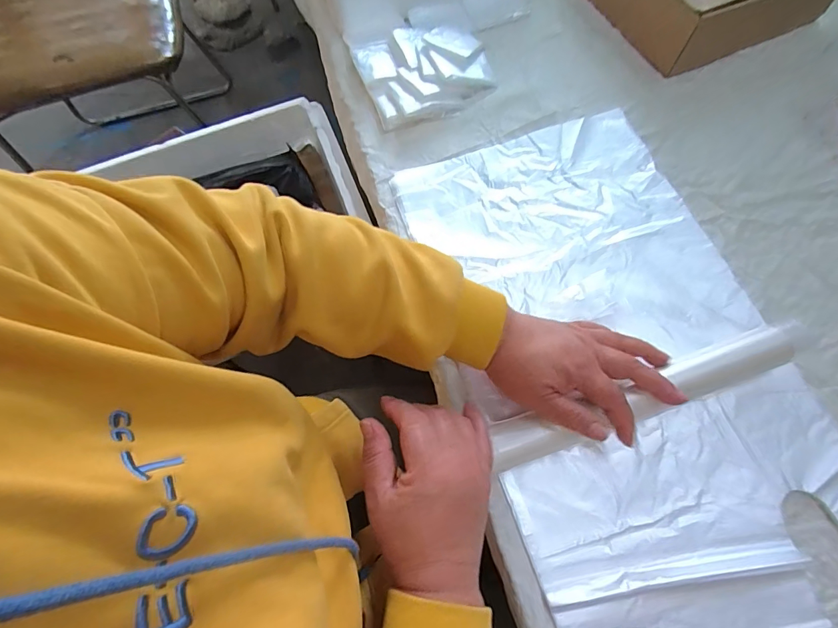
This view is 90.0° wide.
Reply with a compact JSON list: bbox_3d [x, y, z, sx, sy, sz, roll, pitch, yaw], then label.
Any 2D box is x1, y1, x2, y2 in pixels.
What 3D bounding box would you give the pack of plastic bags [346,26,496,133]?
[{"bbox_3d":[0.010,-0.320,0.552,0.173,0.036,0.141,-15,68,-3],"label":"pack of plastic bags"}]

